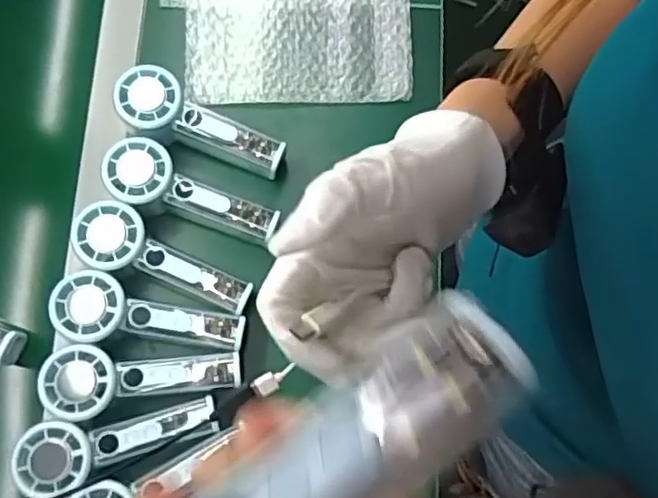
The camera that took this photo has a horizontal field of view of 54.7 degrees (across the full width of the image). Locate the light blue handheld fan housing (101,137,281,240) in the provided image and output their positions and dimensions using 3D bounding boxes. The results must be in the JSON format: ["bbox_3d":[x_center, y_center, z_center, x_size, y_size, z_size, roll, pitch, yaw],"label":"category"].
[{"bbox_3d":[-0.121,-0.049,0.548,0.145,0.026,0.052,22,76,-12],"label":"light blue handheld fan housing"}]

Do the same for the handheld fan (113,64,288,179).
[{"bbox_3d":[-0.114,-0.110,0.564,0.153,0.026,0.051,25,76,-11],"label":"handheld fan"}]

